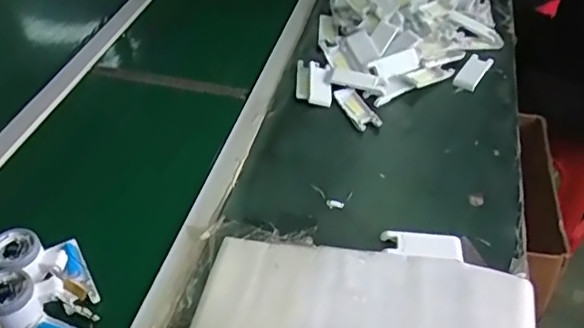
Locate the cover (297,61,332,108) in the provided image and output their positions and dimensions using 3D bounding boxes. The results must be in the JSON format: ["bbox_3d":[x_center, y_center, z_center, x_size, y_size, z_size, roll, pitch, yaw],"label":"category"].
[{"bbox_3d":[0.038,-0.144,0.983,0.057,0.017,0.116,1,43,-1],"label":"cover"}]

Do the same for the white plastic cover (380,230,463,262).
[{"bbox_3d":[0.168,0.103,0.732,0.098,0.010,0.041,4,43,3],"label":"white plastic cover"}]

